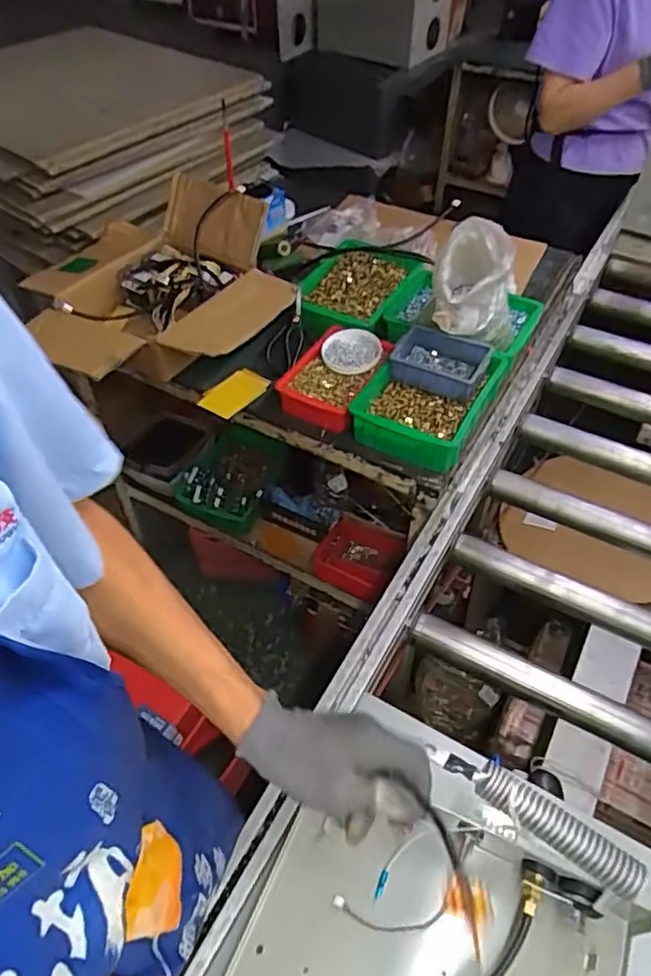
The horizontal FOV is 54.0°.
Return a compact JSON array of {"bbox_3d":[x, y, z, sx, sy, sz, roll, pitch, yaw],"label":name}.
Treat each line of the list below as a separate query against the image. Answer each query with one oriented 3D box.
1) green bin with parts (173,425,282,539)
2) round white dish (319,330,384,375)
[{"bbox_3d":[-0.206,-0.023,1.458,0.190,0.091,0.247,17,53,15],"label":"green bin with parts"},{"bbox_3d":[0.045,-0.238,1.099,0.101,0.024,0.091,4,50,4],"label":"round white dish"}]

